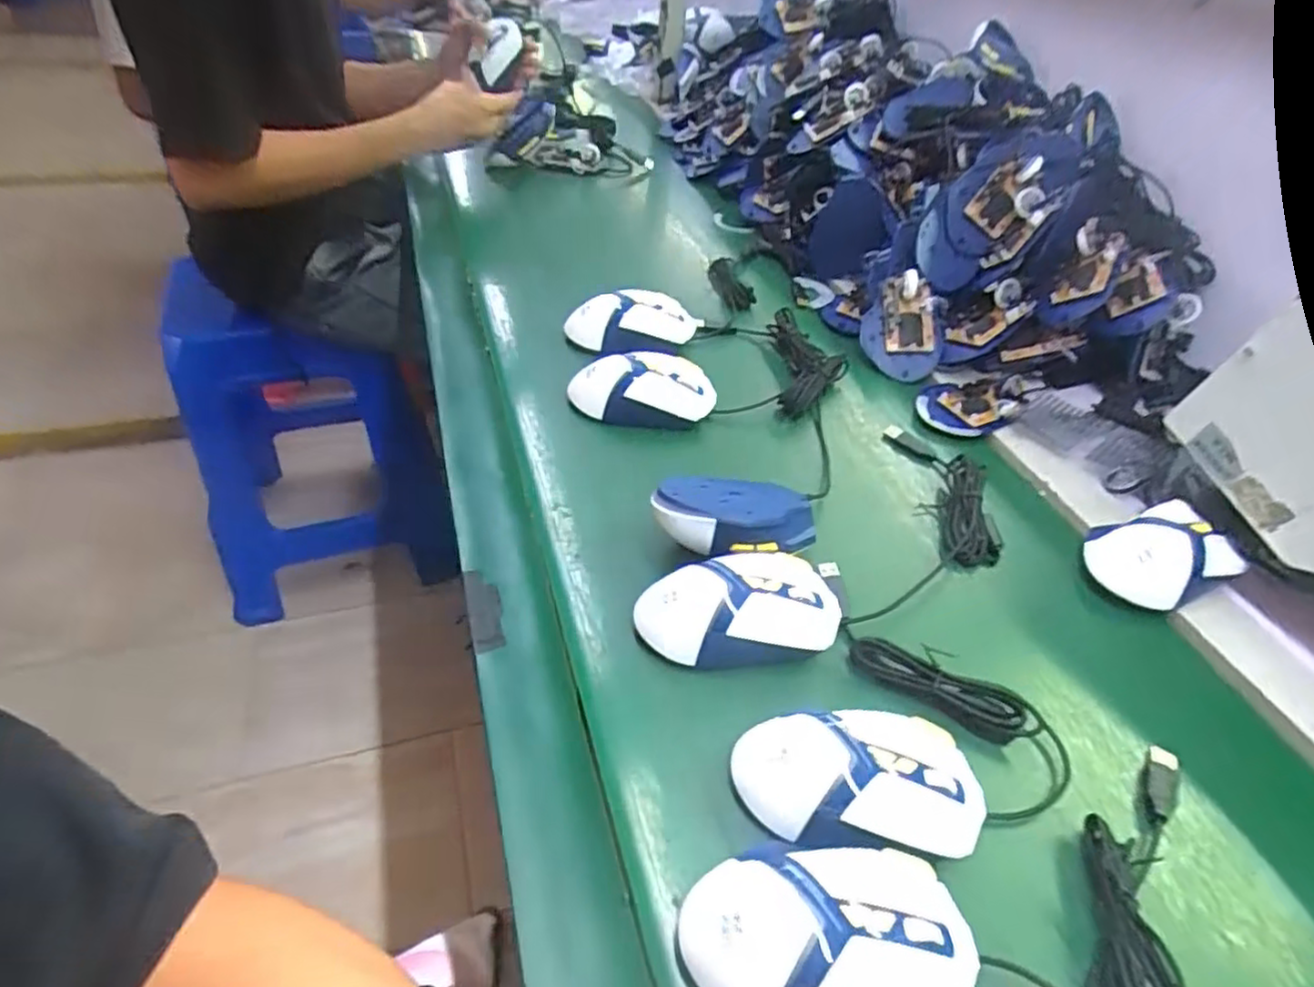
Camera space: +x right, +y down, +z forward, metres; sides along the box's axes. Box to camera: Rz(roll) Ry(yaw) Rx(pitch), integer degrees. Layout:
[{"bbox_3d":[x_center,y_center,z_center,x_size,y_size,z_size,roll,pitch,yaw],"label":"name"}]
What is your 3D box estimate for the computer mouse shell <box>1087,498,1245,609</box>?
[{"bbox_3d":[0.367,0.042,0.515,0.106,0.042,0.076,-13,47,-20],"label":"computer mouse shell"}]

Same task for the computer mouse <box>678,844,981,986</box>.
[{"bbox_3d":[0.073,0.193,0.305,0.120,0.049,0.064,4,43,-3],"label":"computer mouse"}]

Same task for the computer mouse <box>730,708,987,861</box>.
[{"bbox_3d":[0.103,0.147,0.357,0.120,0.045,0.067,3,43,-5],"label":"computer mouse"}]

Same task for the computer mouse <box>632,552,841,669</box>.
[{"bbox_3d":[0.051,0.072,0.434,0.122,0.047,0.059,-2,44,-9],"label":"computer mouse"}]

